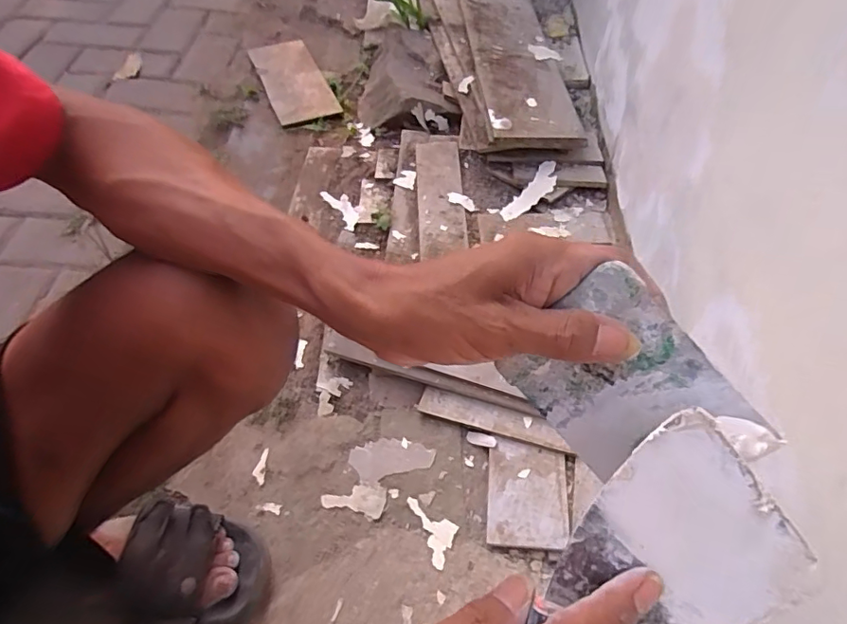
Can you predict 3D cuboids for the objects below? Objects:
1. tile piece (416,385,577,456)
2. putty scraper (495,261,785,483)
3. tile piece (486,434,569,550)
[{"bbox_3d":[0.084,0.129,0.653,0.186,0.006,0.035,13,64,18],"label":"tile piece"},{"bbox_3d":[0.092,0.038,0.249,0.098,0.078,0.006,50,30,5],"label":"putty scraper"},{"bbox_3d":[0.116,0.202,0.606,0.085,0.015,0.118,7,53,1],"label":"tile piece"}]

